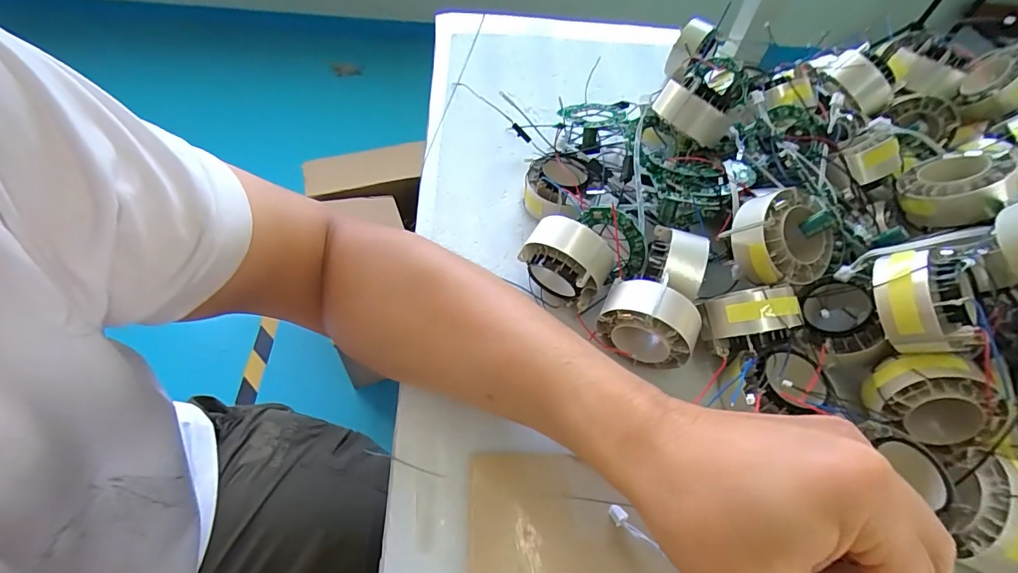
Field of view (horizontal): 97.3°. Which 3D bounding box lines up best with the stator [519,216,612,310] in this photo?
[{"bbox_3d":[0.040,-0.016,0.342,0.065,0.067,0.040,31,58,16],"label":"stator"}]

